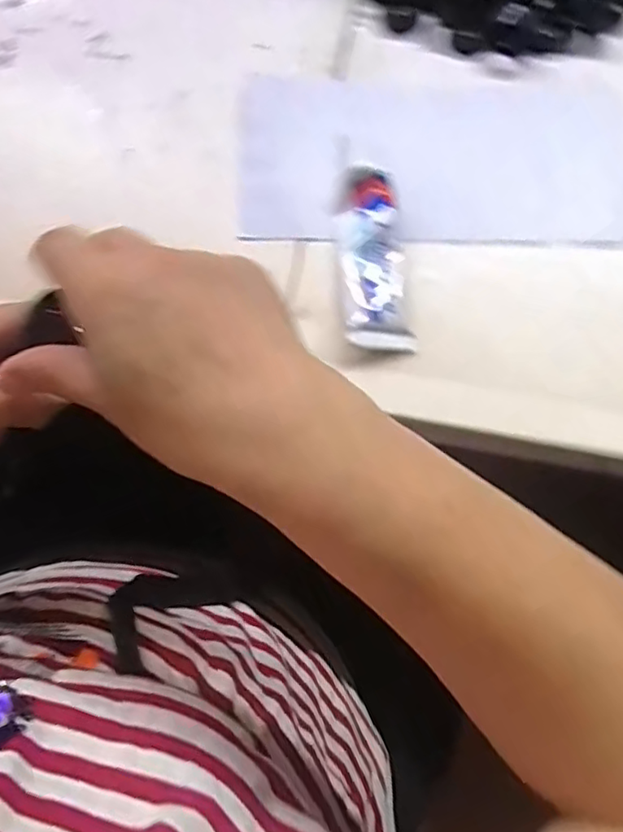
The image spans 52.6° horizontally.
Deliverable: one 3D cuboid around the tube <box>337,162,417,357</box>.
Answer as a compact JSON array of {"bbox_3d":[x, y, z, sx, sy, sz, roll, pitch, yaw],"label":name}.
[{"bbox_3d":[0.033,-0.087,0.348,0.036,0.019,0.106,-5,74,0],"label":"tube"}]

